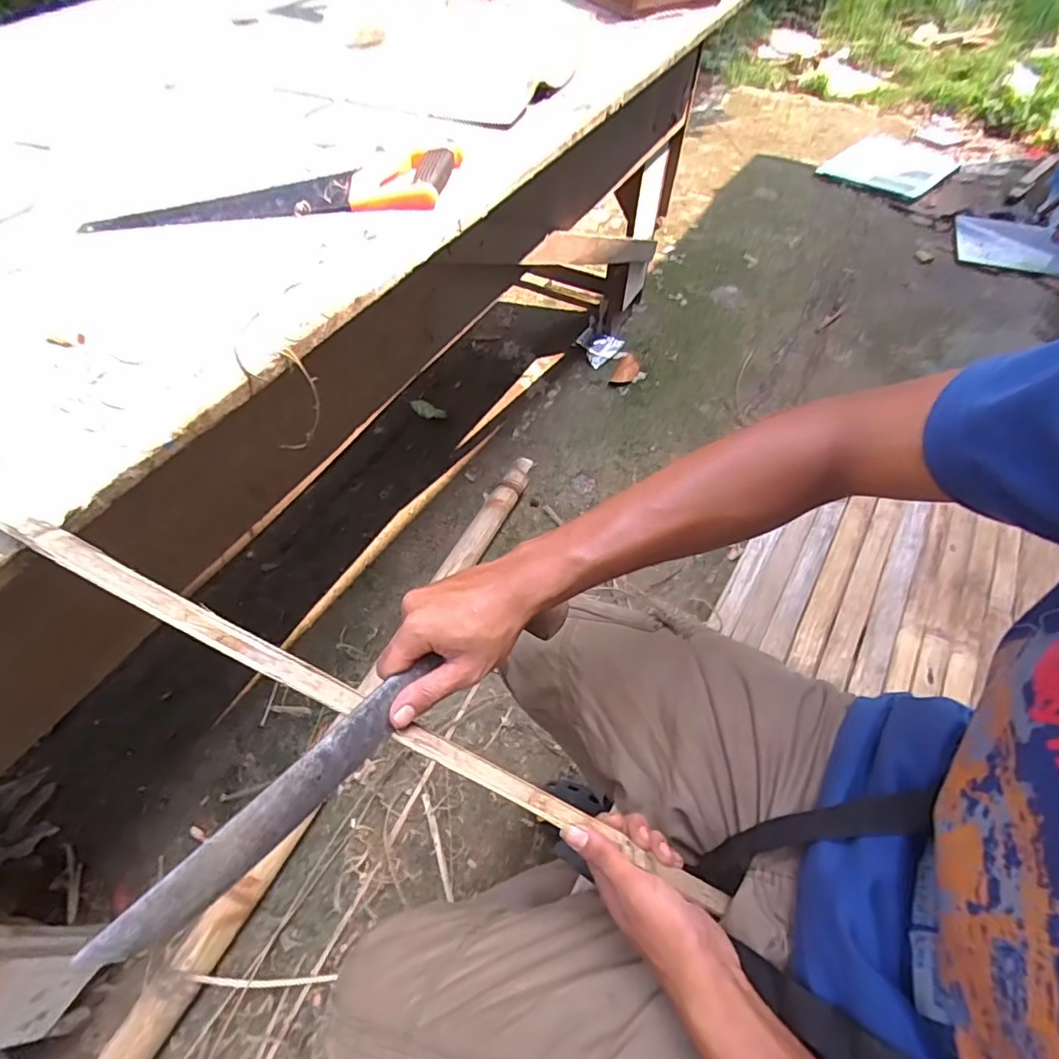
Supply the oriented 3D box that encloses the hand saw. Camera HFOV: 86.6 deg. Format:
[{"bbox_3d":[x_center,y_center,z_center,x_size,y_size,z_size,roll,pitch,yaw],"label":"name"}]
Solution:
[{"bbox_3d":[-0.293,-0.407,0.665,0.413,0.026,0.148,-6,54,-1],"label":"hand saw"}]

